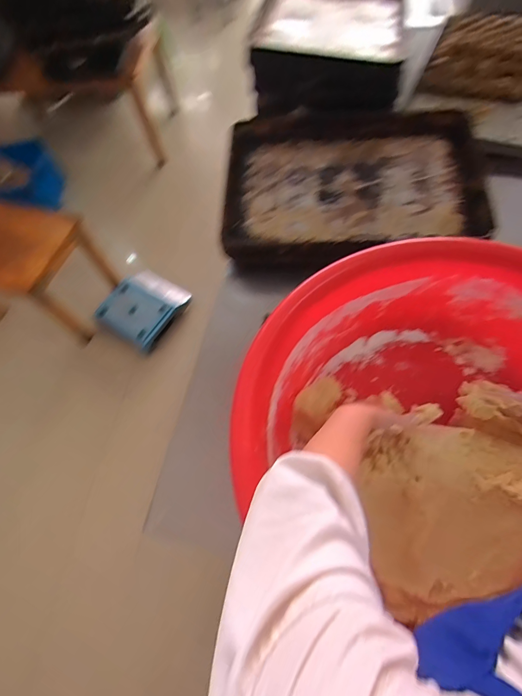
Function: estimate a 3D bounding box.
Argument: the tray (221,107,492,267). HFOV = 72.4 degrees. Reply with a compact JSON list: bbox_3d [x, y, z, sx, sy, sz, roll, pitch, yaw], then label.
[{"bbox_3d":[0.235,-0.422,0.906,0.633,0.082,0.479,3,66,8],"label":"tray"}]

